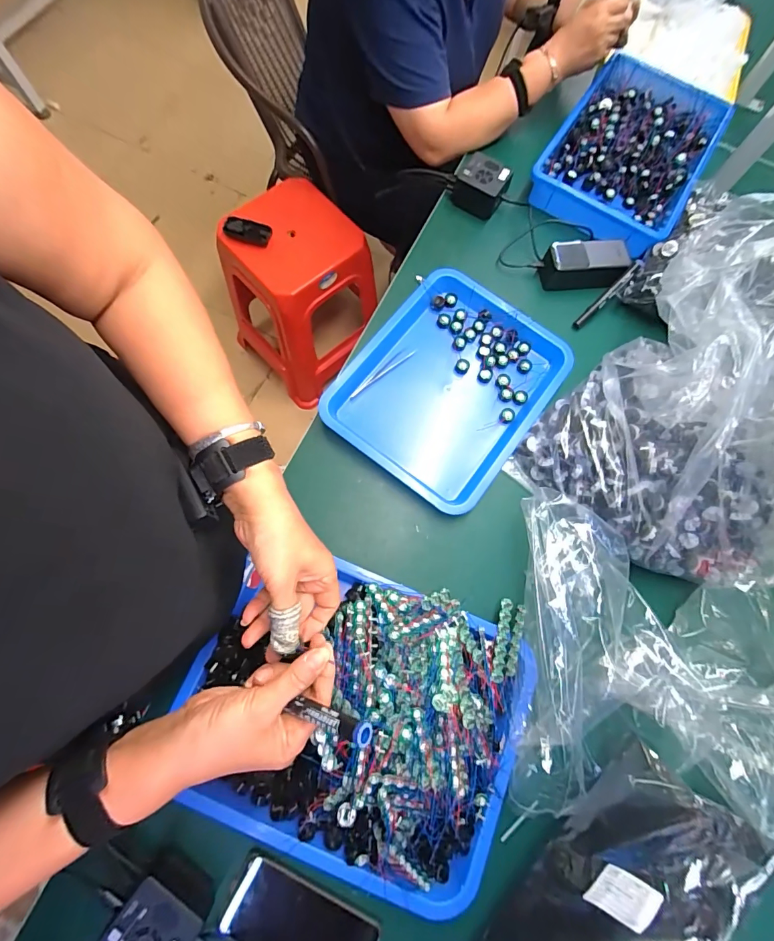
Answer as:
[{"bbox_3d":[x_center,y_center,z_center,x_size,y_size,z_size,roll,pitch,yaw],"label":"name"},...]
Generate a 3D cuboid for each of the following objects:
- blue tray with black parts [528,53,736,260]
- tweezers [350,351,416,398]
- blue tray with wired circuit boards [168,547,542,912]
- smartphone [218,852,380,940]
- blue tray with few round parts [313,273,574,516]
[{"bbox_3d":[0.432,-0.565,0.724,0.245,0.053,0.402,32,75,6],"label":"blue tray with black parts"},{"bbox_3d":[-0.008,-0.146,0.605,0.118,0.012,0.015,-39,78,-12],"label":"tweezers"},{"bbox_3d":[-0.027,0.276,0.451,0.359,0.082,0.320,16,74,2],"label":"blue tray with wired circuit boards"},{"bbox_3d":[-0.093,0.489,0.432,0.160,0.016,0.071,24,75,4],"label":"smartphone"},{"bbox_3d":[0.091,-0.126,0.601,0.261,0.042,0.327,37,76,9],"label":"blue tray with few round parts"}]

